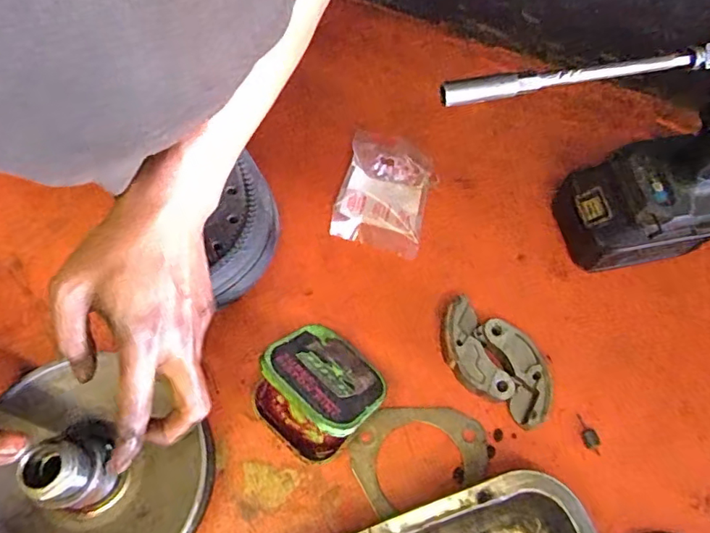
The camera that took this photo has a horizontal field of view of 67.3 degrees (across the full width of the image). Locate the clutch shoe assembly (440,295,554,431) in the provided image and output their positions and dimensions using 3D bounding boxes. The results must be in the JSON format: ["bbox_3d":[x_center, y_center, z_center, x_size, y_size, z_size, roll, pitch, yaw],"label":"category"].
[{"bbox_3d":[0.110,0.074,0.423,0.102,0.022,0.057,37,69,13],"label":"clutch shoe assembly"}]

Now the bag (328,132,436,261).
[{"bbox_3d":[0.028,-0.071,0.478,0.078,0.035,0.106,15,66,4],"label":"bag"}]

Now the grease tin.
[{"bbox_3d":[-0.027,0.088,0.384,0.080,0.073,0.082,40,70,14],"label":"grease tin"}]

